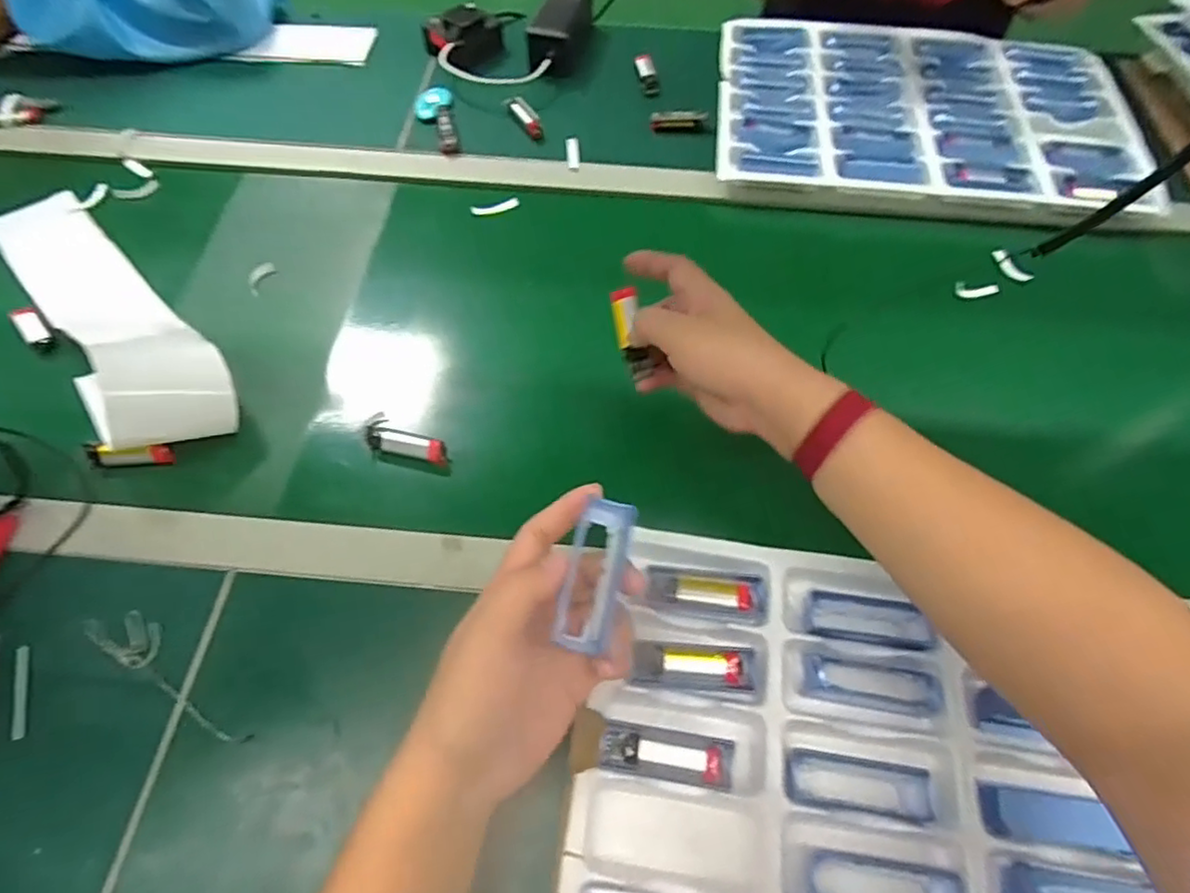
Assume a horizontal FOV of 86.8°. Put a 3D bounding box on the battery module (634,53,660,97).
[{"bbox_3d":[0.063,-0.451,0.763,0.023,0.010,0.079,-7,60,-5],"label":"battery module"}]

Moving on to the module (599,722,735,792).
[{"bbox_3d":[0.043,0.183,0.374,0.077,0.010,0.027,8,60,4],"label":"module"}]

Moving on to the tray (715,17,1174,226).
[{"bbox_3d":[0.369,-0.385,0.717,0.448,0.026,0.326,11,60,5],"label":"tray"}]

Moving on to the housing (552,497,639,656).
[{"bbox_3d":[0.000,0.067,0.334,0.030,0.013,0.078,13,71,7],"label":"housing"}]

